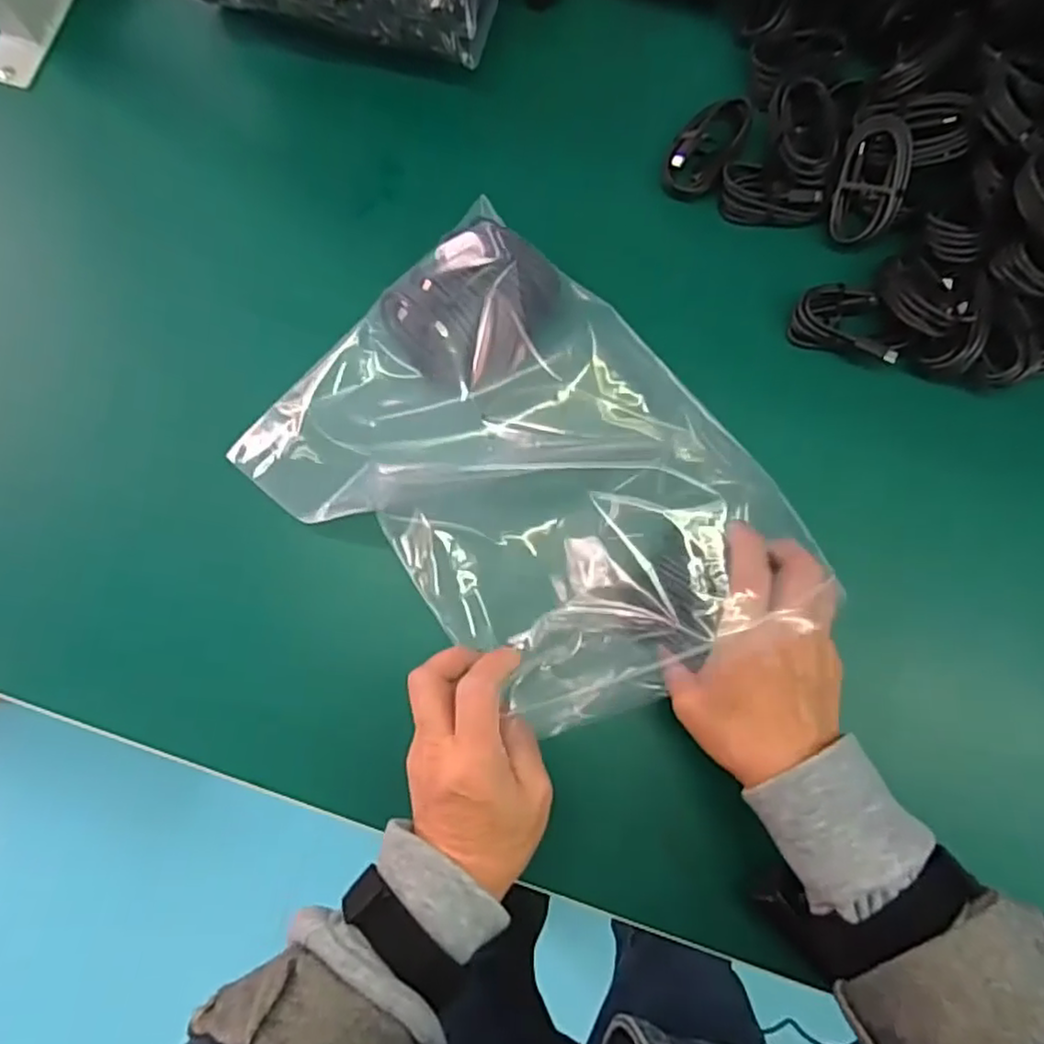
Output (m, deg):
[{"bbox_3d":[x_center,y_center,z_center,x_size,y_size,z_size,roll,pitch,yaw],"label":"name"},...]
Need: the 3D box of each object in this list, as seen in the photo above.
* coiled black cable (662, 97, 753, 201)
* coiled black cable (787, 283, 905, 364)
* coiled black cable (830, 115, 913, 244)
[{"bbox_3d":[0.127,-0.256,0.460,0.039,0.015,0.074,39,93,-2],"label":"coiled black cable"},{"bbox_3d":[0.210,-0.130,0.437,0.066,0.020,0.043,21,81,5],"label":"coiled black cable"},{"bbox_3d":[0.226,-0.219,0.436,0.041,0.009,0.073,16,109,29],"label":"coiled black cable"}]

